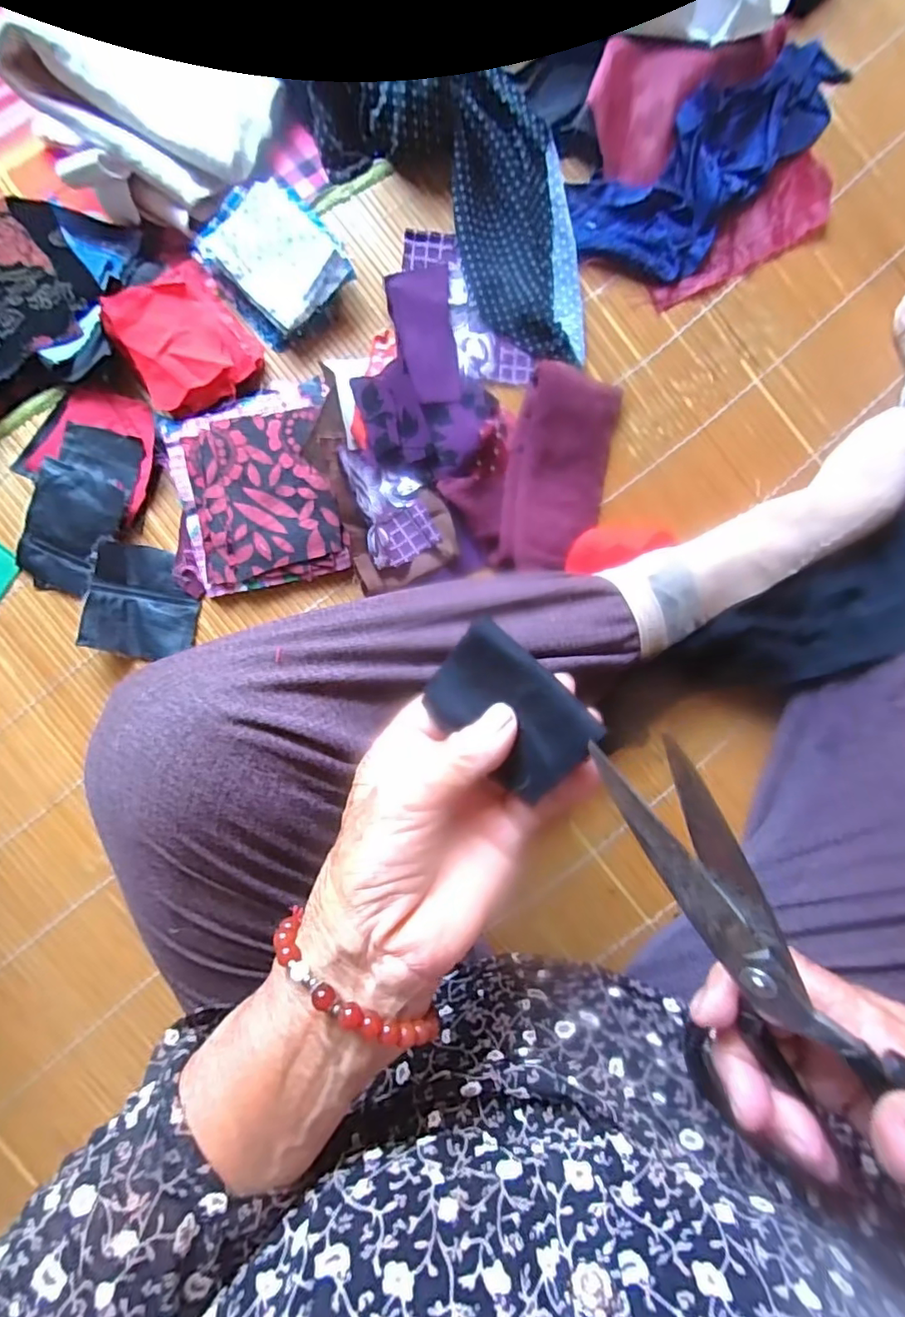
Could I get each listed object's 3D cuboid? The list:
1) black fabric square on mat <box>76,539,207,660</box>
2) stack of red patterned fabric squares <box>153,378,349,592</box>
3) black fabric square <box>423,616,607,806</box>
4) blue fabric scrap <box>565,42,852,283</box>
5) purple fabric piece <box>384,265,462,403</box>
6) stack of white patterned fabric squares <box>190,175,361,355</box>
[{"bbox_3d":[-0.209,-0.038,0.390,0.068,0.006,0.072,10,88,-13],"label":"black fabric square on mat"},{"bbox_3d":[-0.135,-0.114,0.391,0.112,0.028,0.128,-8,85,-2],"label":"stack of red patterned fabric squares"},{"bbox_3d":[0.021,0.020,0.228,0.067,0.004,0.048,45,118,21],"label":"black fabric square"},{"bbox_3d":[0.200,-0.370,0.422,0.246,0.034,0.089,-41,87,-5],"label":"blue fabric scrap"},{"bbox_3d":[-0.020,-0.228,0.406,0.043,0.012,0.096,-6,85,-2],"label":"purple fabric piece"},{"bbox_3d":[-0.123,-0.272,0.392,0.078,0.022,0.093,-39,87,-5],"label":"stack of white patterned fabric squares"}]

